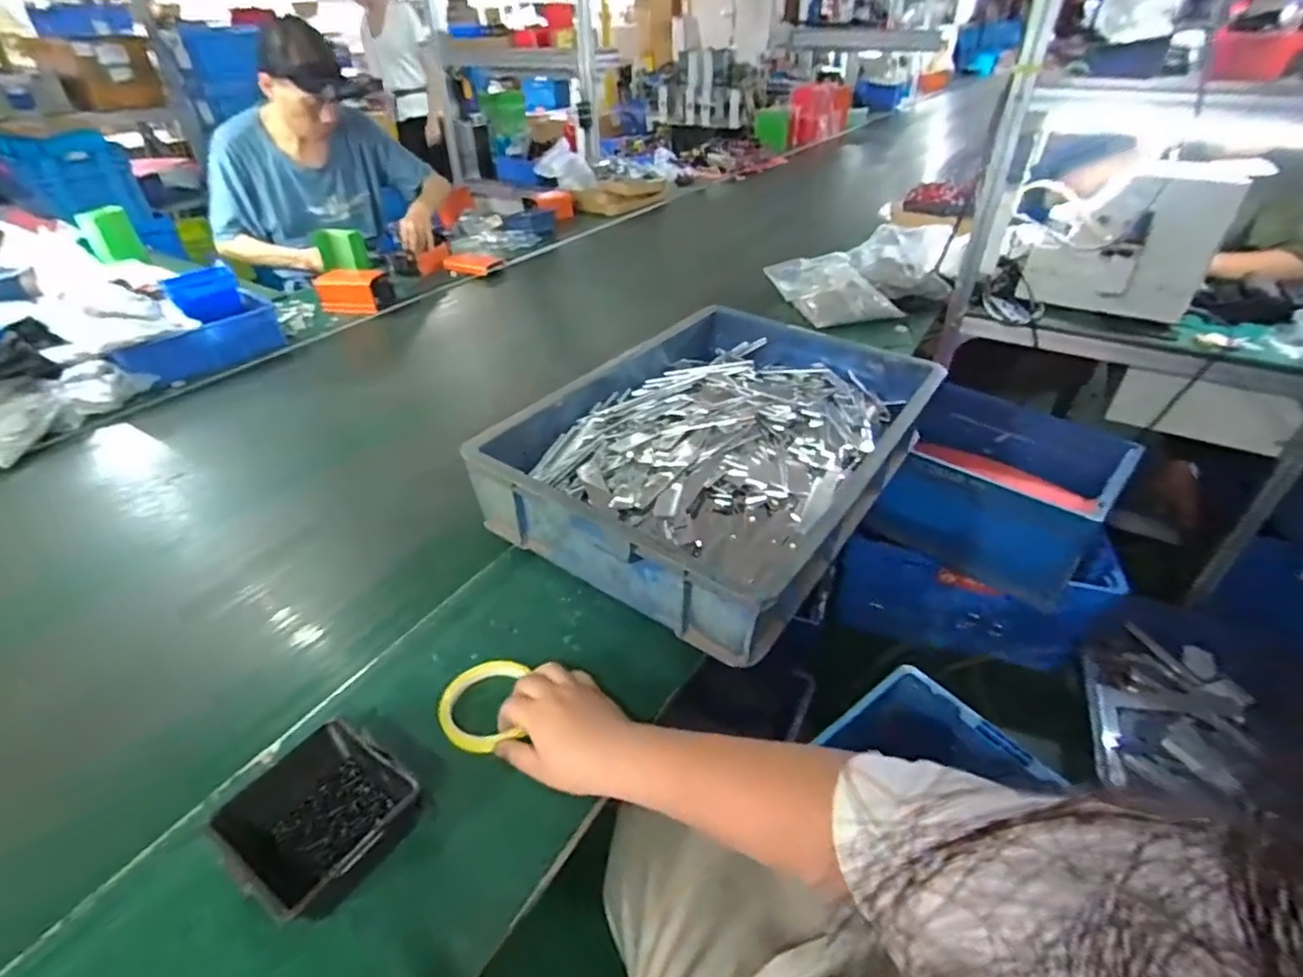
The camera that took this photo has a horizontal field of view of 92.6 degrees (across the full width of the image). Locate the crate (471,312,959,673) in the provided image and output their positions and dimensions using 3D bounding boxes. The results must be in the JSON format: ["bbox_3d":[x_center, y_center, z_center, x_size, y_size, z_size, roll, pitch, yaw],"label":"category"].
[{"bbox_3d":[0.106,-0.069,0.870,0.420,0.116,0.600,25,44,30],"label":"crate"}]

